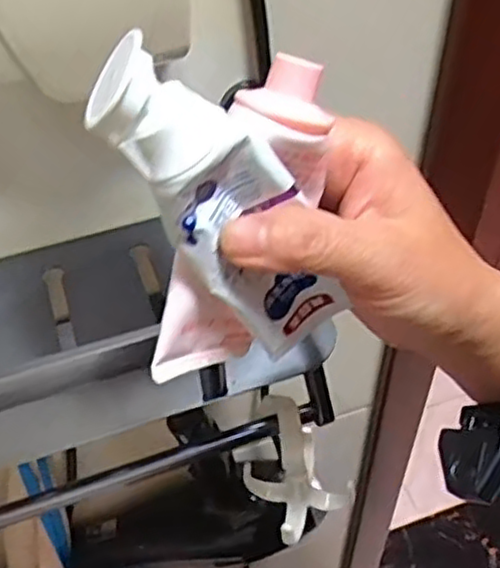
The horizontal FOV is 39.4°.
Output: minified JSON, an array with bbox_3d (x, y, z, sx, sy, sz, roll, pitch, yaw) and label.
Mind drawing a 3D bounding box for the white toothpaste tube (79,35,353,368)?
[{"bbox_3d":[-0.004,-0.020,0.237,0.039,0.143,0.022,-23,49,10],"label":"white toothpaste tube"}]

